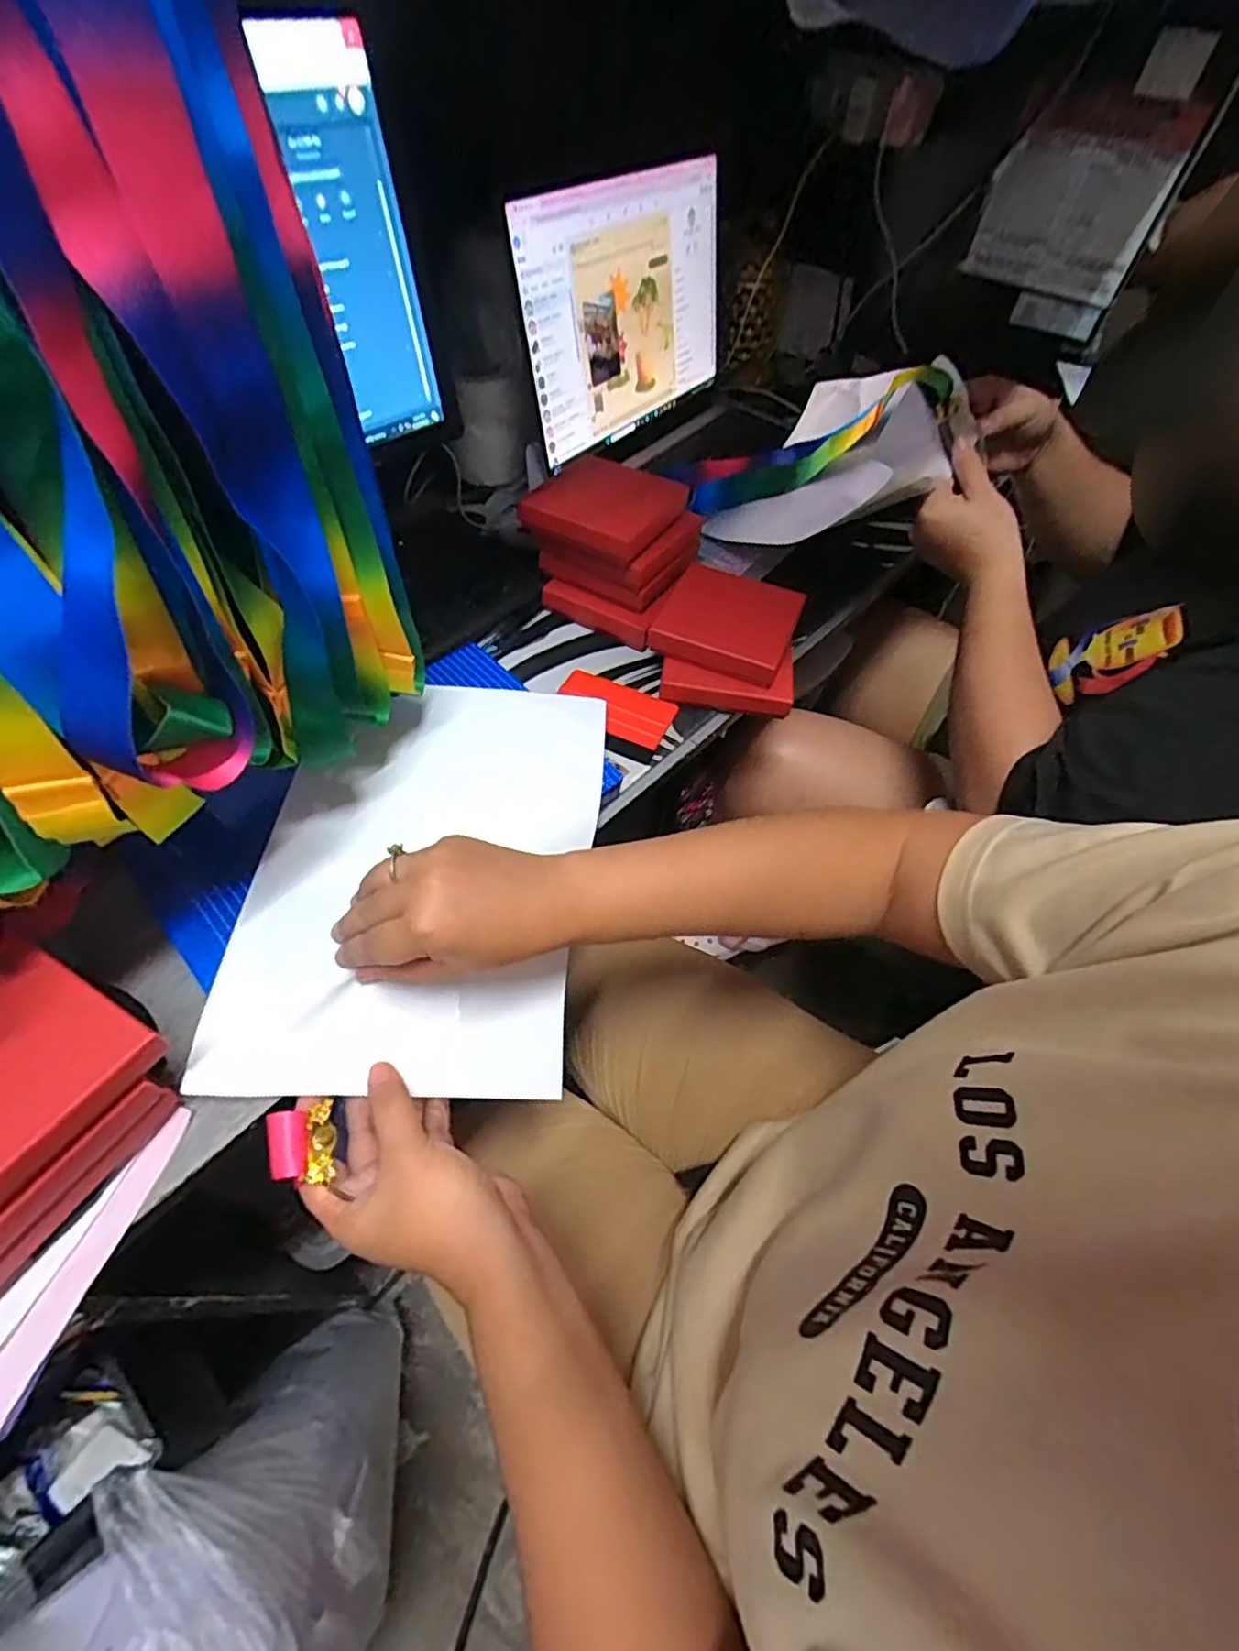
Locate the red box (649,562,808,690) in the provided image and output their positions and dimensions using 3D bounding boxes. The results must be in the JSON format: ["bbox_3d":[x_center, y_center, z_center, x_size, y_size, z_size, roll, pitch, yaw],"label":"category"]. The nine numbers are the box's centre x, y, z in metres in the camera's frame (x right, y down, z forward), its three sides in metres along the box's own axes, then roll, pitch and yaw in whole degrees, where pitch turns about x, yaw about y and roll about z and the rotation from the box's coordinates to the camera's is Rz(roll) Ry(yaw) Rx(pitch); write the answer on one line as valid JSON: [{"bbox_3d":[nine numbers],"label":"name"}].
[{"bbox_3d":[0.093,-0.178,0.548,0.109,0.019,0.109,20,60,12],"label":"red box"}]

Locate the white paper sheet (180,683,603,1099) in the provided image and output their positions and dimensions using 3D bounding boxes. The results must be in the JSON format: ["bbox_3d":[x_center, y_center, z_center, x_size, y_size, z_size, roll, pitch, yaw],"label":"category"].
[{"bbox_3d":[-0.122,0.024,0.429,0.203,0.021,0.291,12,64,-15],"label":"white paper sheet"}]

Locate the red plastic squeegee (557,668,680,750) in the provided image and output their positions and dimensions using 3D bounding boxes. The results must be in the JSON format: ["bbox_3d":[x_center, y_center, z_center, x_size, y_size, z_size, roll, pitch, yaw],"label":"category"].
[{"bbox_3d":[-0.004,-0.099,0.532,0.095,0.010,0.058,21,55,9],"label":"red plastic squeegee"}]

